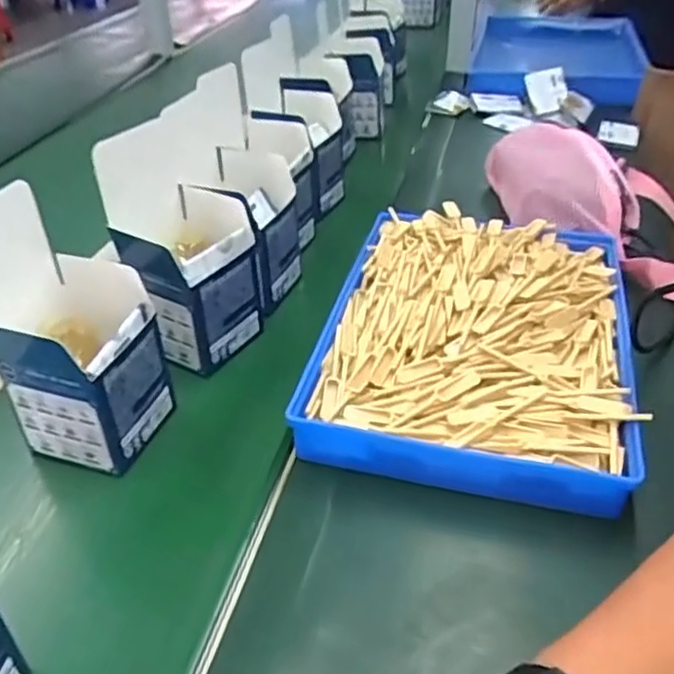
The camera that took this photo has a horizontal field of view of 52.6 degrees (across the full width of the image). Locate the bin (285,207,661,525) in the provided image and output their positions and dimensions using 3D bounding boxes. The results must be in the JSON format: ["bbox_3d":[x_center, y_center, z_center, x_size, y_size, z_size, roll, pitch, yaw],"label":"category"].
[{"bbox_3d":[0.113,-0.005,0.559,0.228,0.057,0.301,8,37,14],"label":"bin"}]

